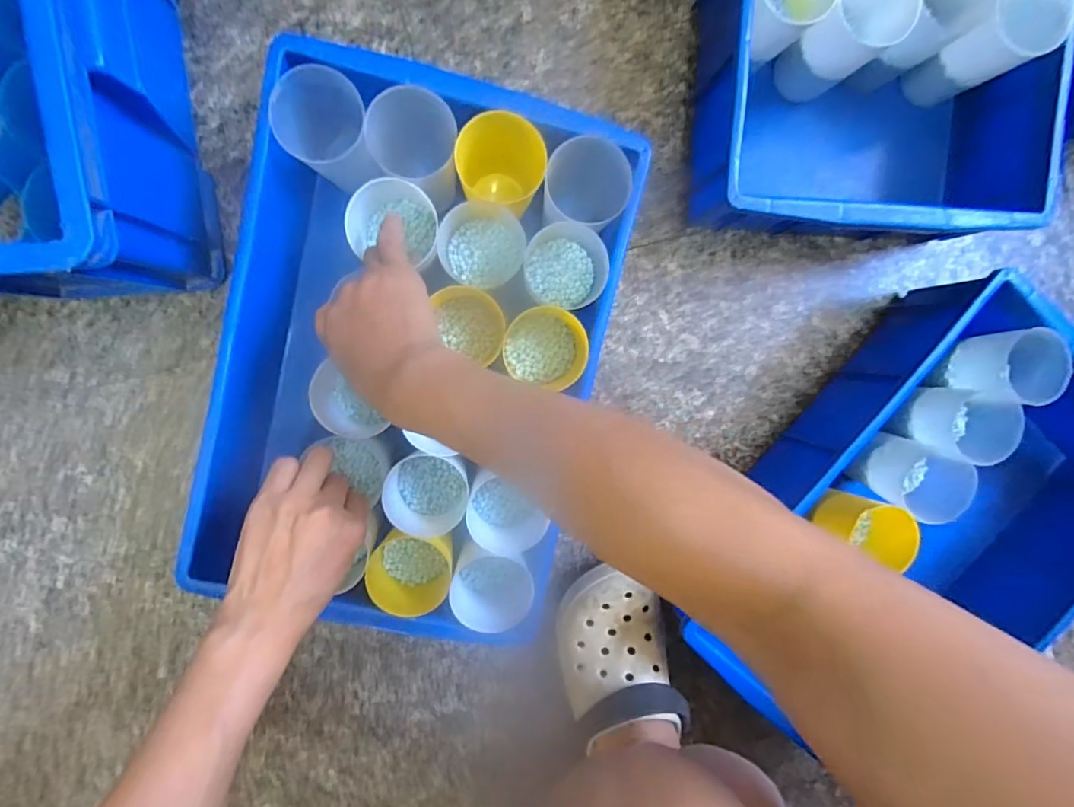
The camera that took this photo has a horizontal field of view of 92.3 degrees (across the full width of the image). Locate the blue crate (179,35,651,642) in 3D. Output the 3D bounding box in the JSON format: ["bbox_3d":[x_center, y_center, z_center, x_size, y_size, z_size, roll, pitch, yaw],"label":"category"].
[{"bbox_3d":[-0.095,-0.041,0.429,0.264,0.112,0.394,12,95,-7],"label":"blue crate"}]

